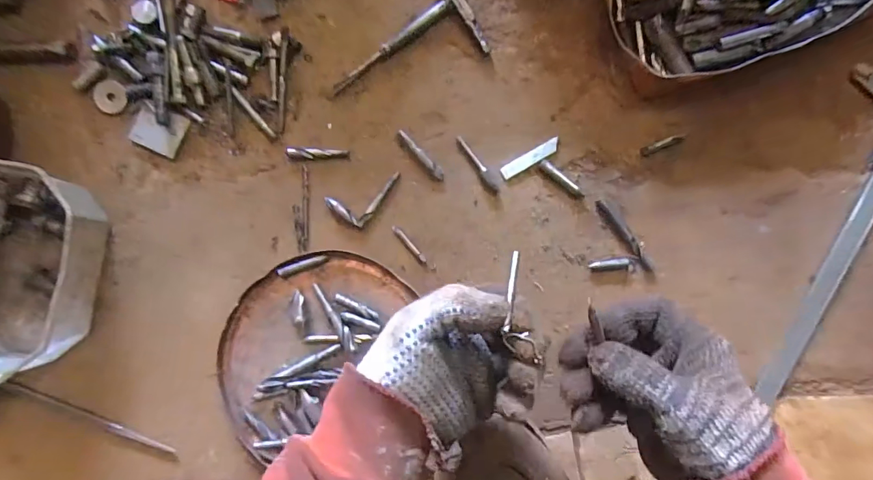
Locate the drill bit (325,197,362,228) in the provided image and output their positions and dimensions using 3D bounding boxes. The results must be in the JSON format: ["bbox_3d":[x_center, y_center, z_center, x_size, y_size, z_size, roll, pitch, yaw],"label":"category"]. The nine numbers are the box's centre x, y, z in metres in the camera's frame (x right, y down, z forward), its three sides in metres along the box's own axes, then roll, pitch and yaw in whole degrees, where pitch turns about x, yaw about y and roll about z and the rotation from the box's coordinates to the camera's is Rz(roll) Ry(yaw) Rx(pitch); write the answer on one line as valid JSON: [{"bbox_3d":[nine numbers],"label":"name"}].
[{"bbox_3d":[-0.088,-0.026,0.434,0.041,0.008,0.010,38,91,-3],"label":"drill bit"}]

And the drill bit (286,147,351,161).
[{"bbox_3d":[-0.115,-0.083,0.443,0.058,0.009,0.011,1,93,-1],"label":"drill bit"}]

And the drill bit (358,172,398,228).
[{"bbox_3d":[-0.056,-0.039,0.440,0.007,0.006,0.063,34,92,-3],"label":"drill bit"}]

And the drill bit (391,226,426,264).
[{"bbox_3d":[-0.026,0.004,0.437,0.006,0.004,0.045,-41,93,1],"label":"drill bit"}]

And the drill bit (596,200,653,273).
[{"bbox_3d":[0.177,-0.004,0.431,0.009,0.009,0.081,-37,93,1],"label":"drill bit"}]

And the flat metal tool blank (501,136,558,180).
[{"bbox_3d":[0.089,-0.077,0.435,0.059,0.007,0.013,-30,93,0],"label":"flat metal tool blank"}]

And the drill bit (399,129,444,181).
[{"bbox_3d":[-0.015,-0.081,0.439,0.009,0.011,0.060,-44,93,1],"label":"drill bit"}]

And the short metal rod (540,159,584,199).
[{"bbox_3d":[0.120,-0.057,0.436,0.052,0.008,0.009,41,91,-3],"label":"short metal rod"}]

